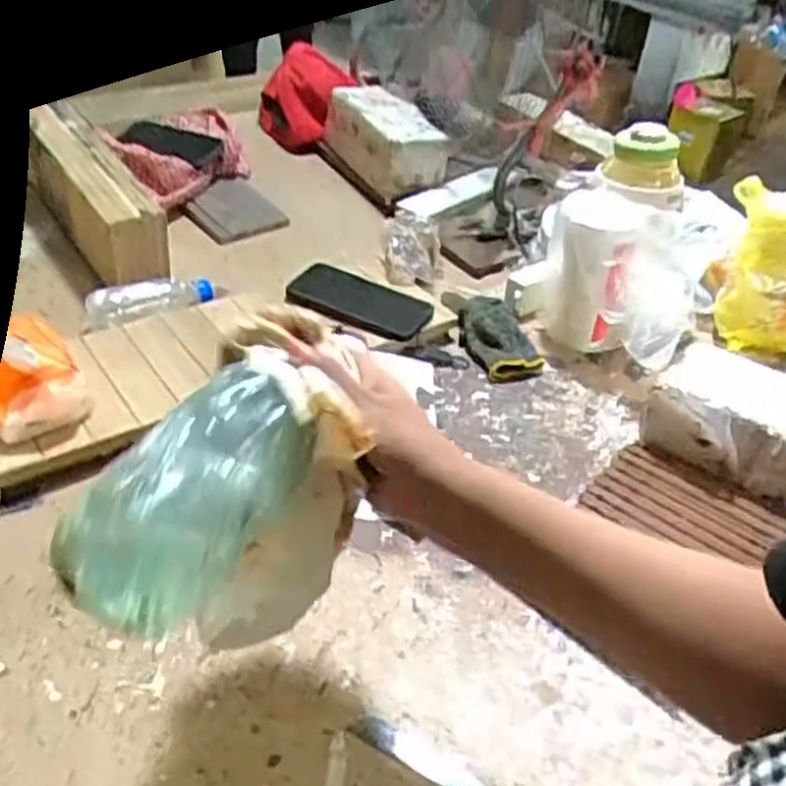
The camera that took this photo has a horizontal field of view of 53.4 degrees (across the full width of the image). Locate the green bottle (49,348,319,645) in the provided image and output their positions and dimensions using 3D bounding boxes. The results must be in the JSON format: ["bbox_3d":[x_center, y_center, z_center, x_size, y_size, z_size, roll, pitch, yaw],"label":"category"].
[{"bbox_3d":[-0.098,0.042,0.415,0.074,0.064,0.173,22,58,25],"label":"green bottle"}]

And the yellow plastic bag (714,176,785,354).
[{"bbox_3d":[0.470,-0.144,0.947,0.134,0.183,0.101,11,35,5],"label":"yellow plastic bag"}]

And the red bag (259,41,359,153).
[{"bbox_3d":[-0.165,-0.551,1.454,0.139,0.155,0.177,-10,39,-24],"label":"red bag"}]

